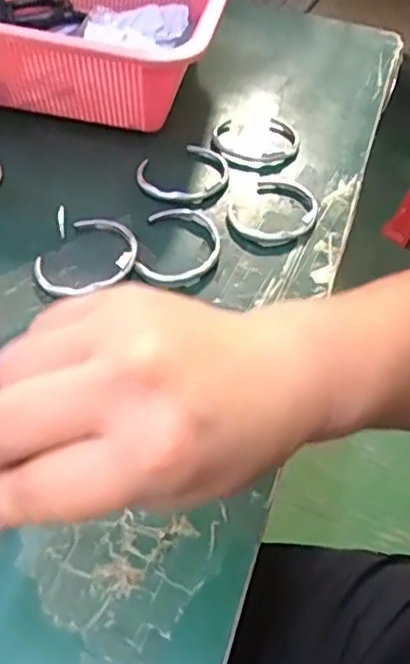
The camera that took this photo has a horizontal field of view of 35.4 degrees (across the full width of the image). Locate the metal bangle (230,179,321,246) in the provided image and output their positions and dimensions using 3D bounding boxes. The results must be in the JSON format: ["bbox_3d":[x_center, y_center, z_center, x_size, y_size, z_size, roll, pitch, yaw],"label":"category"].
[{"bbox_3d":[0.050,-0.083,0.443,0.053,0.004,0.066,33,56,19],"label":"metal bangle"}]

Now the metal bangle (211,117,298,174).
[{"bbox_3d":[0.040,-0.149,0.493,0.066,0.007,0.066,9,51,1],"label":"metal bangle"}]

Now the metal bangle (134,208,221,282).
[{"bbox_3d":[-0.015,-0.057,0.414,0.049,0.004,0.064,9,51,1],"label":"metal bangle"}]

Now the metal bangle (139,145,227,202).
[{"bbox_3d":[-0.013,-0.113,0.460,0.069,0.004,0.052,-28,60,-25],"label":"metal bangle"}]

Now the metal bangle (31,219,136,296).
[{"bbox_3d":[-0.071,-0.047,0.400,0.055,0.008,0.067,28,54,16],"label":"metal bangle"}]

